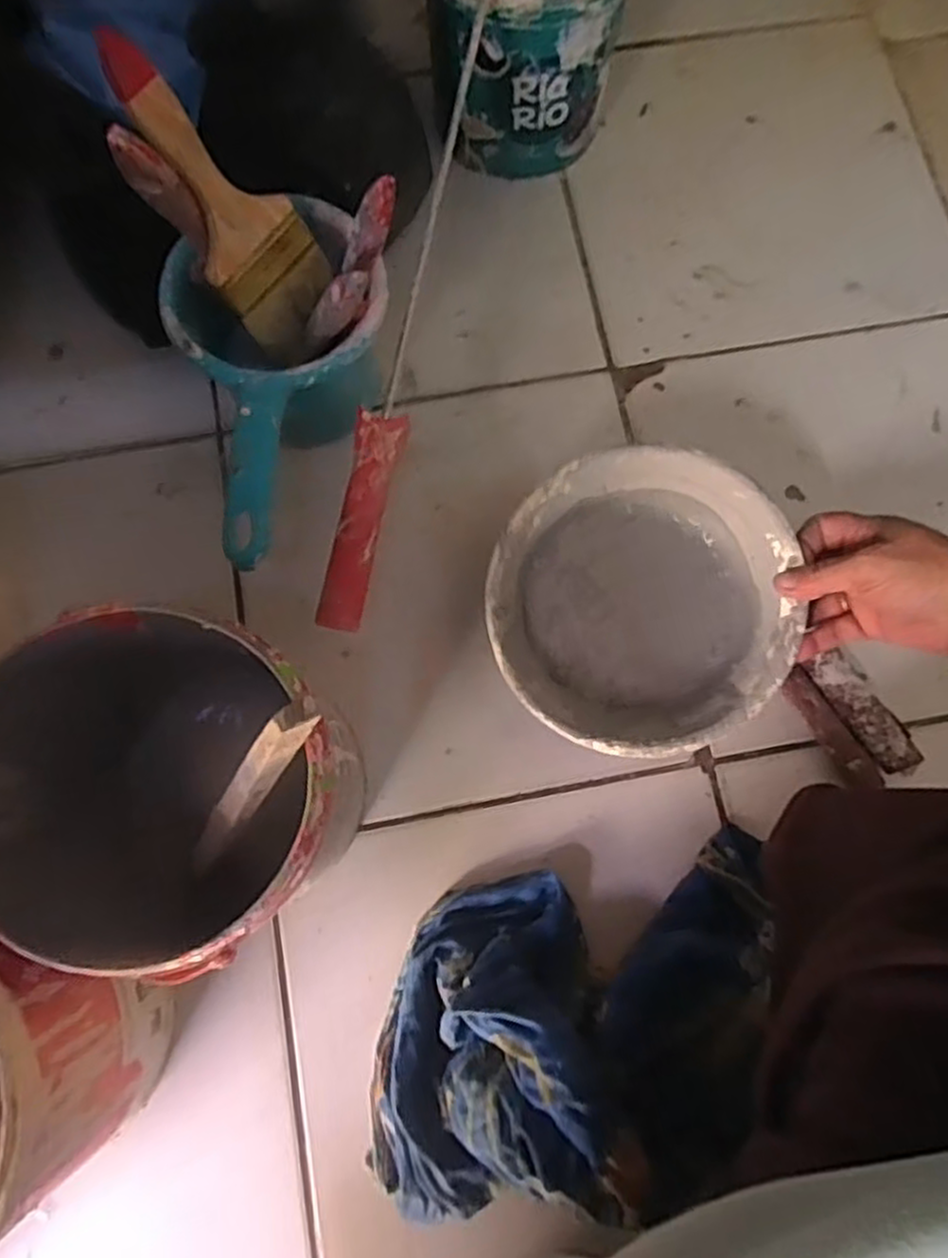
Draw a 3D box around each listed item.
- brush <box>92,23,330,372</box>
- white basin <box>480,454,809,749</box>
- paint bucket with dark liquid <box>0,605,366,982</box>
[{"bbox_3d":[-0.136,-0.238,0.430,0.067,0.190,0.012,-45,63,-5],"label":"brush"},{"bbox_3d":[0.109,-0.015,0.513,0.189,0.077,0.191,0,79,0],"label":"white basin"},{"bbox_3d":[-0.168,0.102,0.440,0.185,0.212,0.191,0,79,0],"label":"paint bucket with dark liquid"}]

